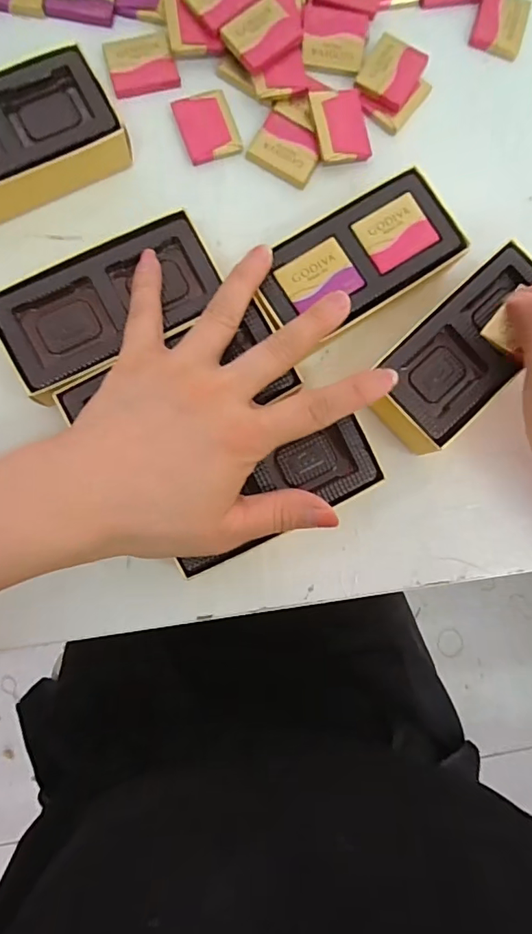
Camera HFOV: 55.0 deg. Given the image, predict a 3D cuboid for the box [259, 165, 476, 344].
[{"bbox_3d":[0.048,-0.110,0.287,0.113,0.031,0.056,-33,88,-7],"label":"box"}]

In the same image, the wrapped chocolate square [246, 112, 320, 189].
[{"bbox_3d":[0.013,-0.190,0.302,0.038,0.005,0.033,27,83,-2],"label":"wrapped chocolate square"}]

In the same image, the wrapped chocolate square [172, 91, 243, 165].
[{"bbox_3d":[-0.035,-0.201,0.301,0.032,0.004,0.042,-18,86,-6],"label":"wrapped chocolate square"}]

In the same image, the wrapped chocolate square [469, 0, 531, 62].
[{"bbox_3d":[0.149,-0.281,0.323,0.031,0.004,0.039,17,83,-3],"label":"wrapped chocolate square"}]

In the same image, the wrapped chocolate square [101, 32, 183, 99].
[{"bbox_3d":[-0.073,-0.238,0.303,0.038,0.006,0.032,-18,86,-6],"label":"wrapped chocolate square"}]

